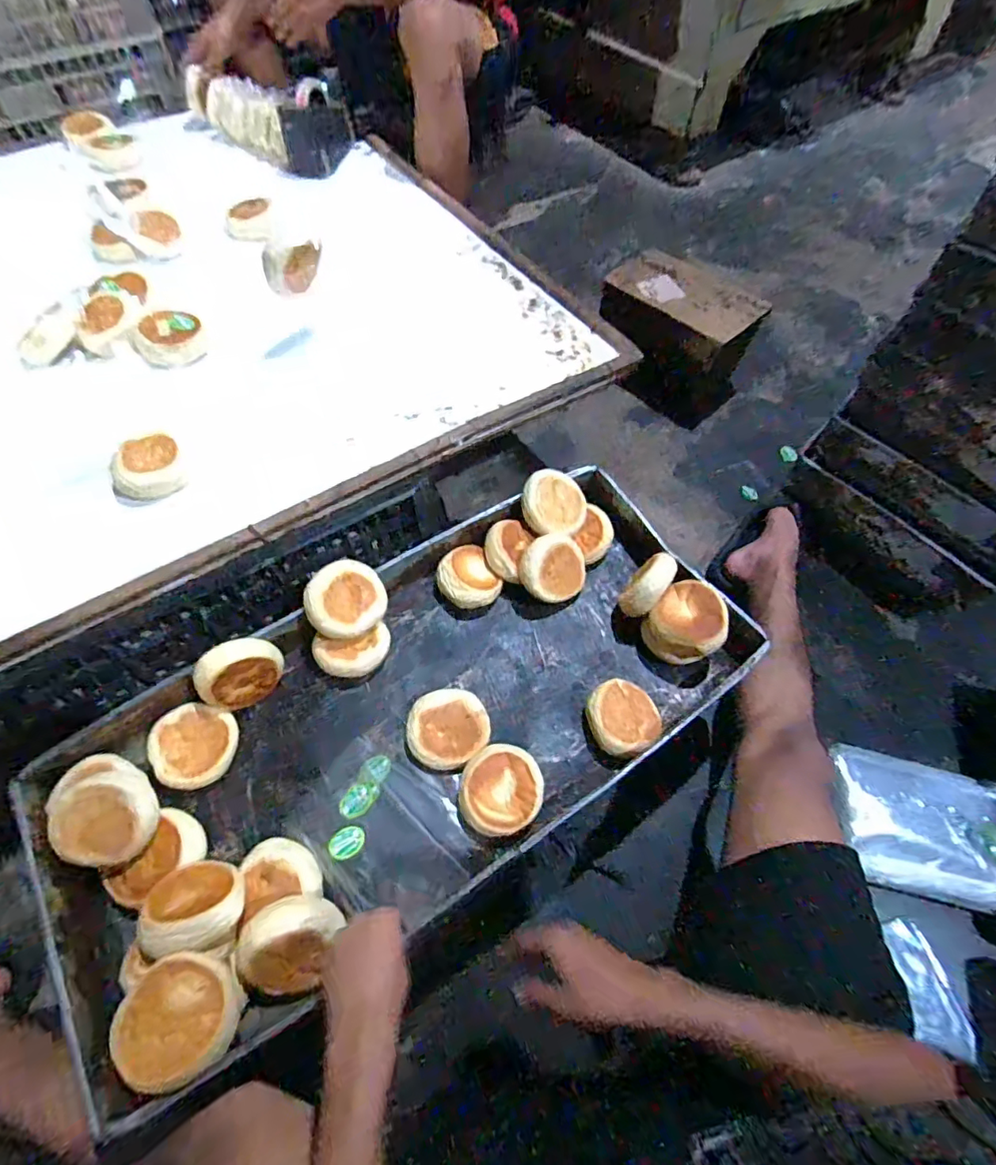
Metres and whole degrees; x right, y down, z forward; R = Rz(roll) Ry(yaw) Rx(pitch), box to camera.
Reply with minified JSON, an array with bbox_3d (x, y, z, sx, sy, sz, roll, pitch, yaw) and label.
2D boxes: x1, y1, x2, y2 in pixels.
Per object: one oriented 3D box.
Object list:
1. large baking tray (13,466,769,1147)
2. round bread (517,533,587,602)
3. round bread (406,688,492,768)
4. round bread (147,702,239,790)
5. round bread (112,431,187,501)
[{"bbox_3d":[-0.100,0.154,0.654,0.811,0.091,0.369,-29,65,-17],"label":"large baking tray"},{"bbox_3d":[0.075,-0.021,0.756,0.092,0.037,0.090,-5,101,-26],"label":"round bread"},{"bbox_3d":[-0.060,0.181,0.661,0.096,0.044,0.088,0,60,-1],"label":"round bread"},{"bbox_3d":[-0.374,0.201,0.656,0.095,0.021,0.095,7,65,-15],"label":"round bread"},{"bbox_3d":[-0.447,-0.147,0.690,0.093,0.043,0.078,-16,62,-10],"label":"round bread"}]

